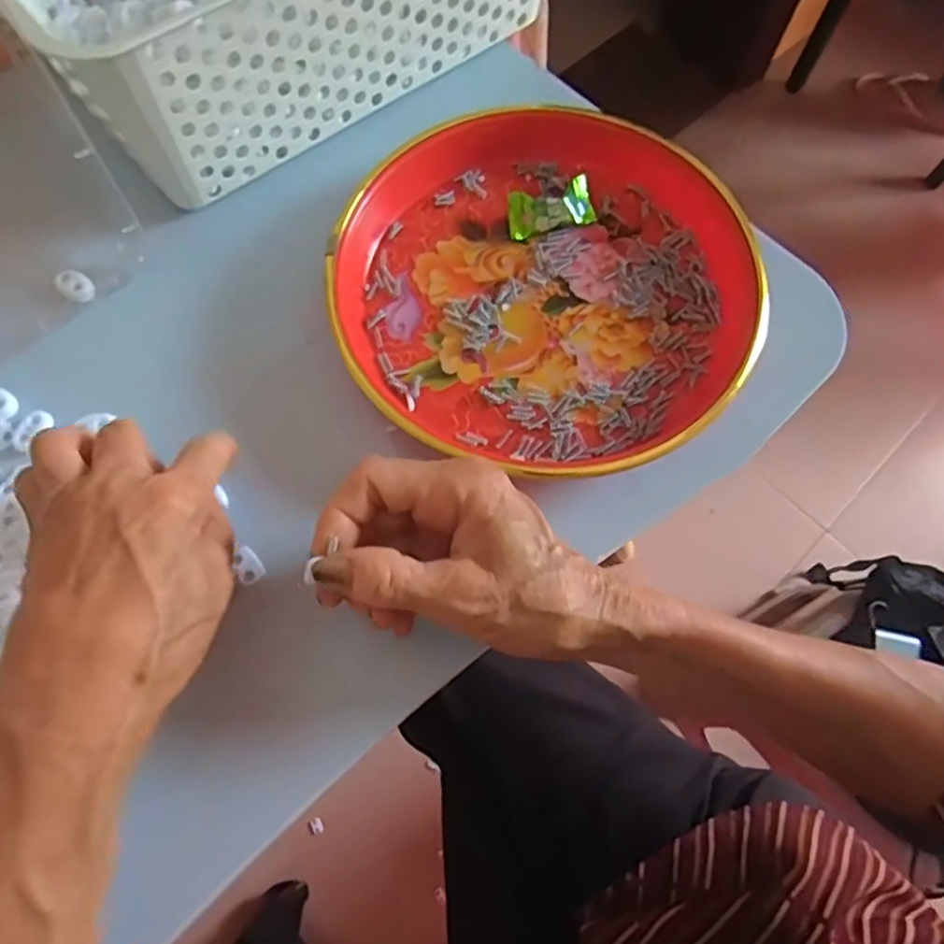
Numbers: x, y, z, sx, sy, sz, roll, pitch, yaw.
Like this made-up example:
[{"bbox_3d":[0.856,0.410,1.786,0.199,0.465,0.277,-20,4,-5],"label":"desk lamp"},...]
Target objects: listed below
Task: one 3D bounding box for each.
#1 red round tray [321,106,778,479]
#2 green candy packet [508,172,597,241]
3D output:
[{"bbox_3d":[0.038,-0.102,0.357,0.217,0.033,0.201,1,69,-2],"label":"red round tray"},{"bbox_3d":[0.044,-0.148,0.379,0.047,0.015,0.025,-12,70,-7],"label":"green candy packet"}]

